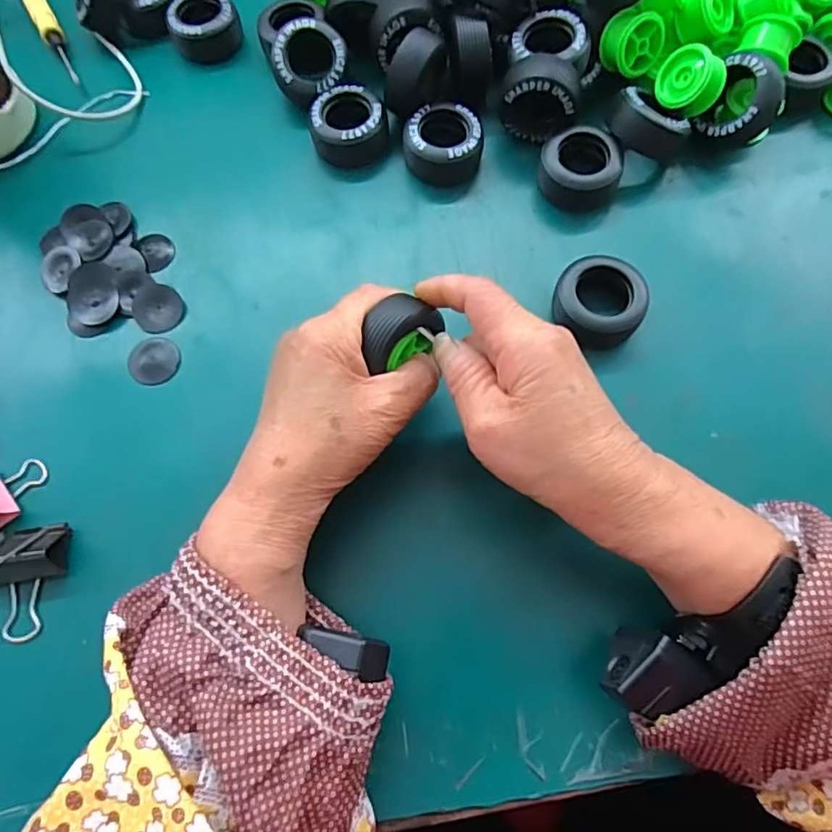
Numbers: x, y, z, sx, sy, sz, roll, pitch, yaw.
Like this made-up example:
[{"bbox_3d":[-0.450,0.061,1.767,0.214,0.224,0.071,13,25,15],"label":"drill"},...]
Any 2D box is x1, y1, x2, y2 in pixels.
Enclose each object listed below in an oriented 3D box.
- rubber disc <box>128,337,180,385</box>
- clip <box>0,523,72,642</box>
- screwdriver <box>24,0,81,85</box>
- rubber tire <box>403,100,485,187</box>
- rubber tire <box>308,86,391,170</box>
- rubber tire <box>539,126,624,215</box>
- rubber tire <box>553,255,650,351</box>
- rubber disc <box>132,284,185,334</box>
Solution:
[{"bbox_3d":[-0.148,-0.032,0.325,0.028,0.004,0.029,-1,69,2],"label":"rubber disc"},{"bbox_3d":[-0.192,0.076,0.267,0.040,0.036,0.054,-10,69,-2],"label":"clip"},{"bbox_3d":[-0.266,-0.281,0.421,0.014,0.011,0.117,-29,71,-9],"label":"screwdriver"},{"bbox_3d":[0.018,-0.171,0.363,0.048,0.026,0.043,2,69,3],"label":"rubber tire"},{"bbox_3d":[-0.042,-0.186,0.371,0.047,0.026,0.041,-6,69,0],"label":"rubber tire"},{"bbox_3d":[0.100,-0.150,0.351,0.047,0.025,0.042,2,69,3],"label":"rubber tire"},{"bbox_3d":[0.100,-0.063,0.317,0.048,0.024,0.045,-1,69,2],"label":"rubber tire"},{"bbox_3d":[-0.151,-0.063,0.336,0.030,0.004,0.028,-1,69,2],"label":"rubber disc"}]

